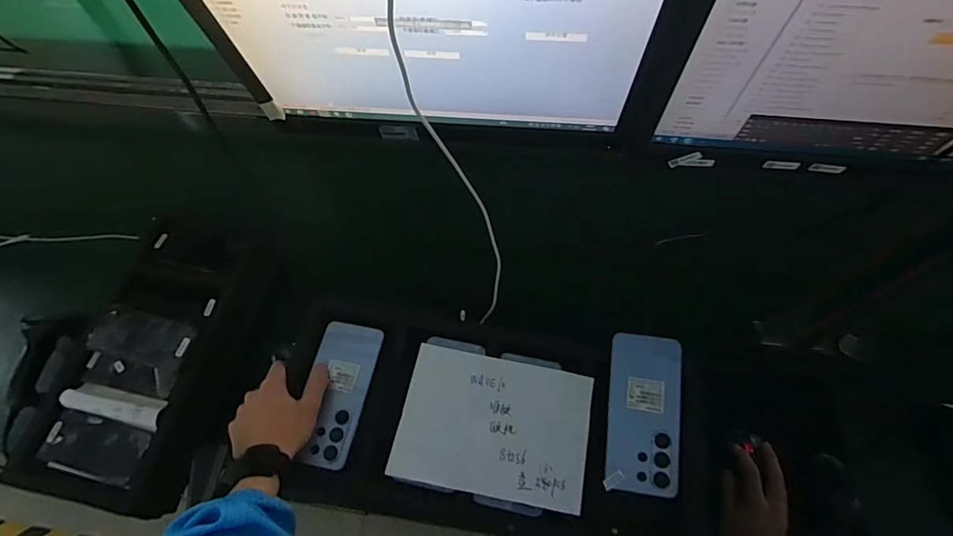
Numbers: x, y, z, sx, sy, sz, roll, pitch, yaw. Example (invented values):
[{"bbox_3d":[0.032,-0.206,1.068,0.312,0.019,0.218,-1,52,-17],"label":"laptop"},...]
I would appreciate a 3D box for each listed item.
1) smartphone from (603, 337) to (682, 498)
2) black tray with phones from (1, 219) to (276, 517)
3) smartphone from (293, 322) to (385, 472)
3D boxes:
[{"bbox_3d":[0.191,0.163,0.519,0.076,0.008,0.169,6,74,12],"label":"smartphone"},{"bbox_3d":[-0.538,0.136,0.781,0.262,0.063,0.477,9,63,7],"label":"black tray with phones"},{"bbox_3d":[-0.162,0.147,0.550,0.074,0.009,0.169,2,61,4],"label":"smartphone"}]

